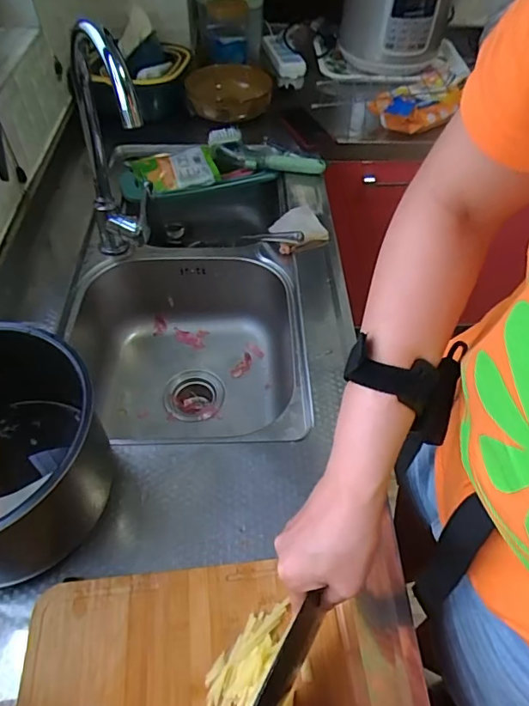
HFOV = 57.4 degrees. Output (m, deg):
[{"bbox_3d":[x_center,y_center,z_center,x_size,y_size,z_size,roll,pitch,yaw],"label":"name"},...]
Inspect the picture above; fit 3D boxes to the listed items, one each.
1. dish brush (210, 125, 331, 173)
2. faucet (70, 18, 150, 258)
[{"bbox_3d":[0.000,-0.420,1.015,0.250,0.041,0.082,21,54,13],"label":"dish brush"},{"bbox_3d":[-0.219,-0.264,0.691,0.073,0.356,0.175,-20,55,-17],"label":"faucet"}]

